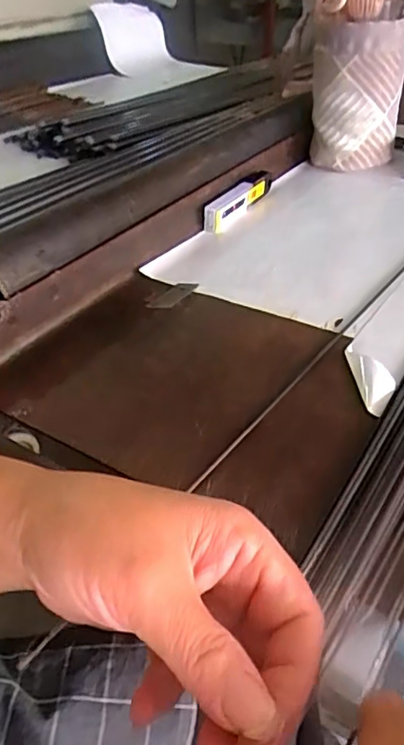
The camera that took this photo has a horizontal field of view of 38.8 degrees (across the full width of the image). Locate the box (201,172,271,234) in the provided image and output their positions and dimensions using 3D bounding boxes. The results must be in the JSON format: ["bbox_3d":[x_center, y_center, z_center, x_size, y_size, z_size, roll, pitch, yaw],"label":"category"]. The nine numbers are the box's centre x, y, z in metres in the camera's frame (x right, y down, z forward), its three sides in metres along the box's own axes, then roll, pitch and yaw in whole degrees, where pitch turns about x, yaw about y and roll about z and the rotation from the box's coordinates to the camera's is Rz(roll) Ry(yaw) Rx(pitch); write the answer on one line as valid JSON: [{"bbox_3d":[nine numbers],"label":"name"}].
[{"bbox_3d":[0.038,-0.175,0.568,0.019,0.028,0.119,19,43,23],"label":"box"}]

